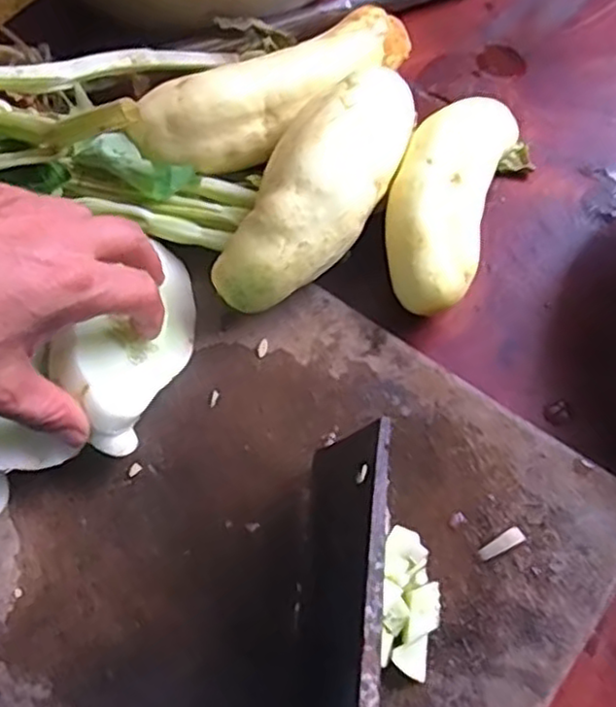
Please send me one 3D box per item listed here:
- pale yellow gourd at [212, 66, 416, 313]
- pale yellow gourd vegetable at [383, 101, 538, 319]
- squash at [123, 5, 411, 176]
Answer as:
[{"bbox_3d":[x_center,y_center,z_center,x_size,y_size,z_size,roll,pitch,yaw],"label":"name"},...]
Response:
[{"bbox_3d":[0.009,-0.088,0.362,0.052,0.044,0.147,28,68,12],"label":"pale yellow gourd"},{"bbox_3d":[0.082,-0.089,0.391,0.061,0.051,0.145,25,68,15],"label":"pale yellow gourd vegetable"},{"bbox_3d":[-0.014,-0.156,0.421,0.189,0.063,0.048,-29,66,-11],"label":"squash"}]

